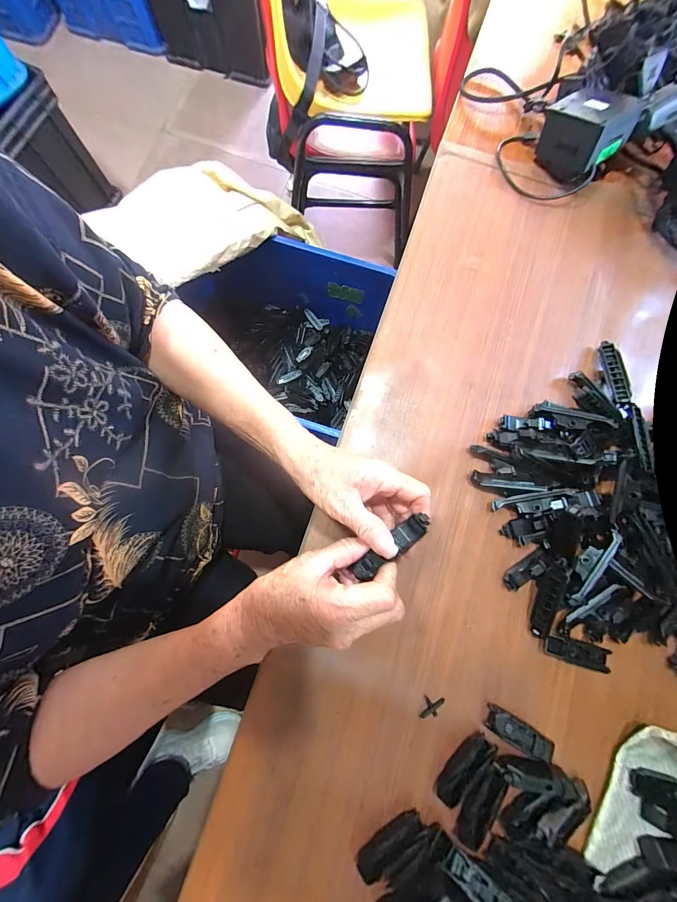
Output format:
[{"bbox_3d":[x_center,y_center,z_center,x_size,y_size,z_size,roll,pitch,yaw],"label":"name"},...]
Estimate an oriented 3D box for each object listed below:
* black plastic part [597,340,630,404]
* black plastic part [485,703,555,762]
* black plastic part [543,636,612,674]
[{"bbox_3d":[0.317,-0.090,0.362,0.015,0.017,0.075,-5,80,-3],"label":"black plastic part"},{"bbox_3d":[0.173,0.267,0.296,0.063,0.016,0.019,27,80,3],"label":"black plastic part"},{"bbox_3d":[0.236,0.201,0.312,0.060,0.014,0.023,16,80,1],"label":"black plastic part"}]

